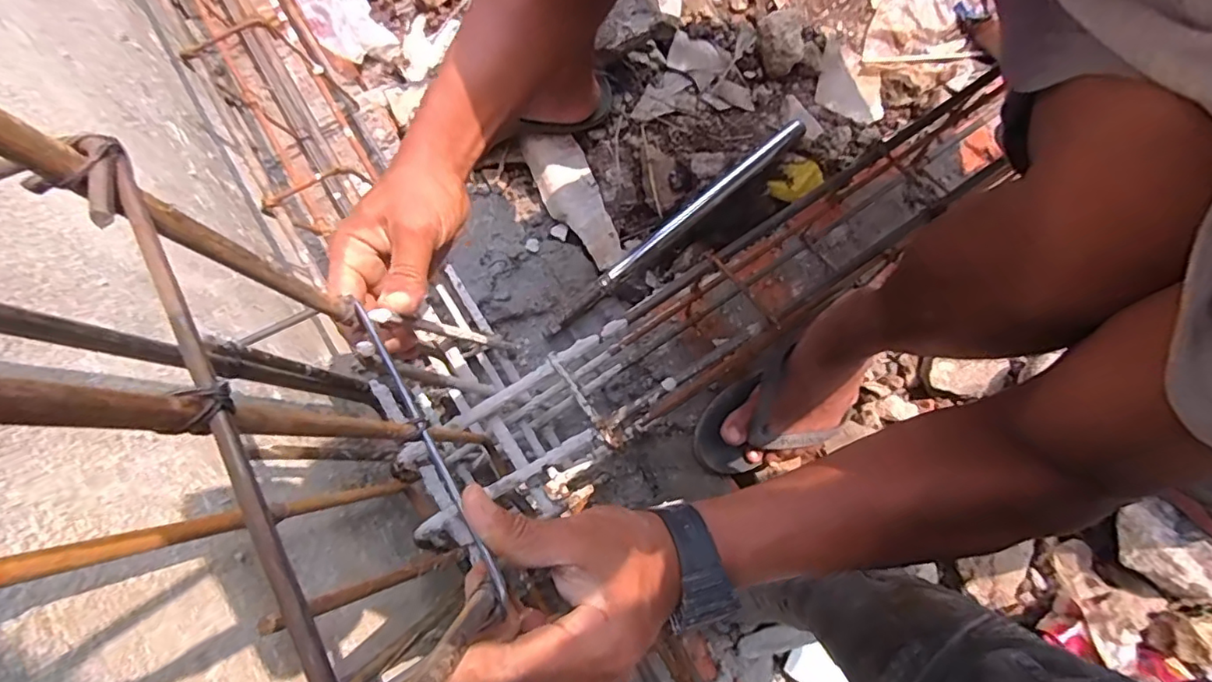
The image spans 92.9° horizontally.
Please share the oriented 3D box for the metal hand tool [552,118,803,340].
[{"bbox_3d":[0.091,-0.149,0.709,0.406,0.018,0.025,-40,80,-7],"label":"metal hand tool"}]

